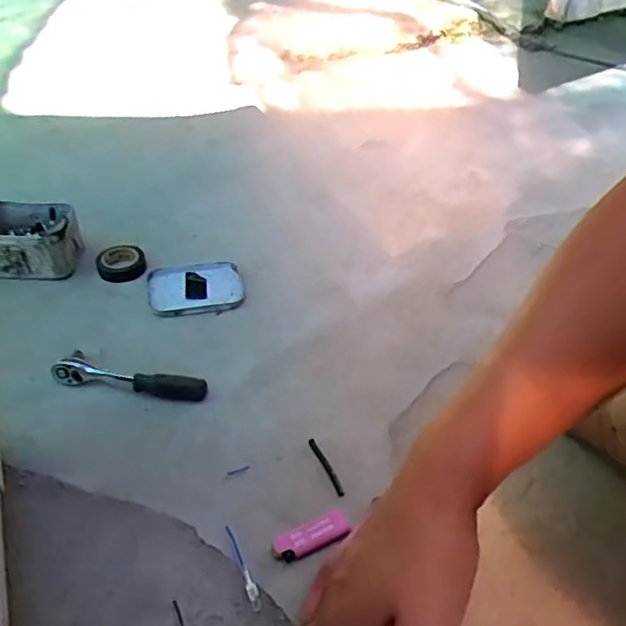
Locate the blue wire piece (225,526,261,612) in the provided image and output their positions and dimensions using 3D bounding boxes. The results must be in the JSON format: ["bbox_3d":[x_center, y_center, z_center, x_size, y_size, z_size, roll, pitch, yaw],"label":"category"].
[{"bbox_3d":[-0.053,0.196,0.483,0.008,0.004,0.071,-14,45,-19],"label":"blue wire piece"}]

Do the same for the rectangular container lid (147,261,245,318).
[{"bbox_3d":[-0.134,-0.029,0.716,0.106,0.013,0.083,-7,43,-12],"label":"rectangular container lid"}]

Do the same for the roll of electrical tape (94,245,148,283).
[{"bbox_3d":[-0.228,-0.061,0.739,0.056,0.020,0.051,-8,43,-13],"label":"roll of electrical tape"}]

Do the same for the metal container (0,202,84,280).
[{"bbox_3d":[-0.333,-0.086,0.726,0.103,0.056,0.078,1,42,-3],"label":"metal container"}]

